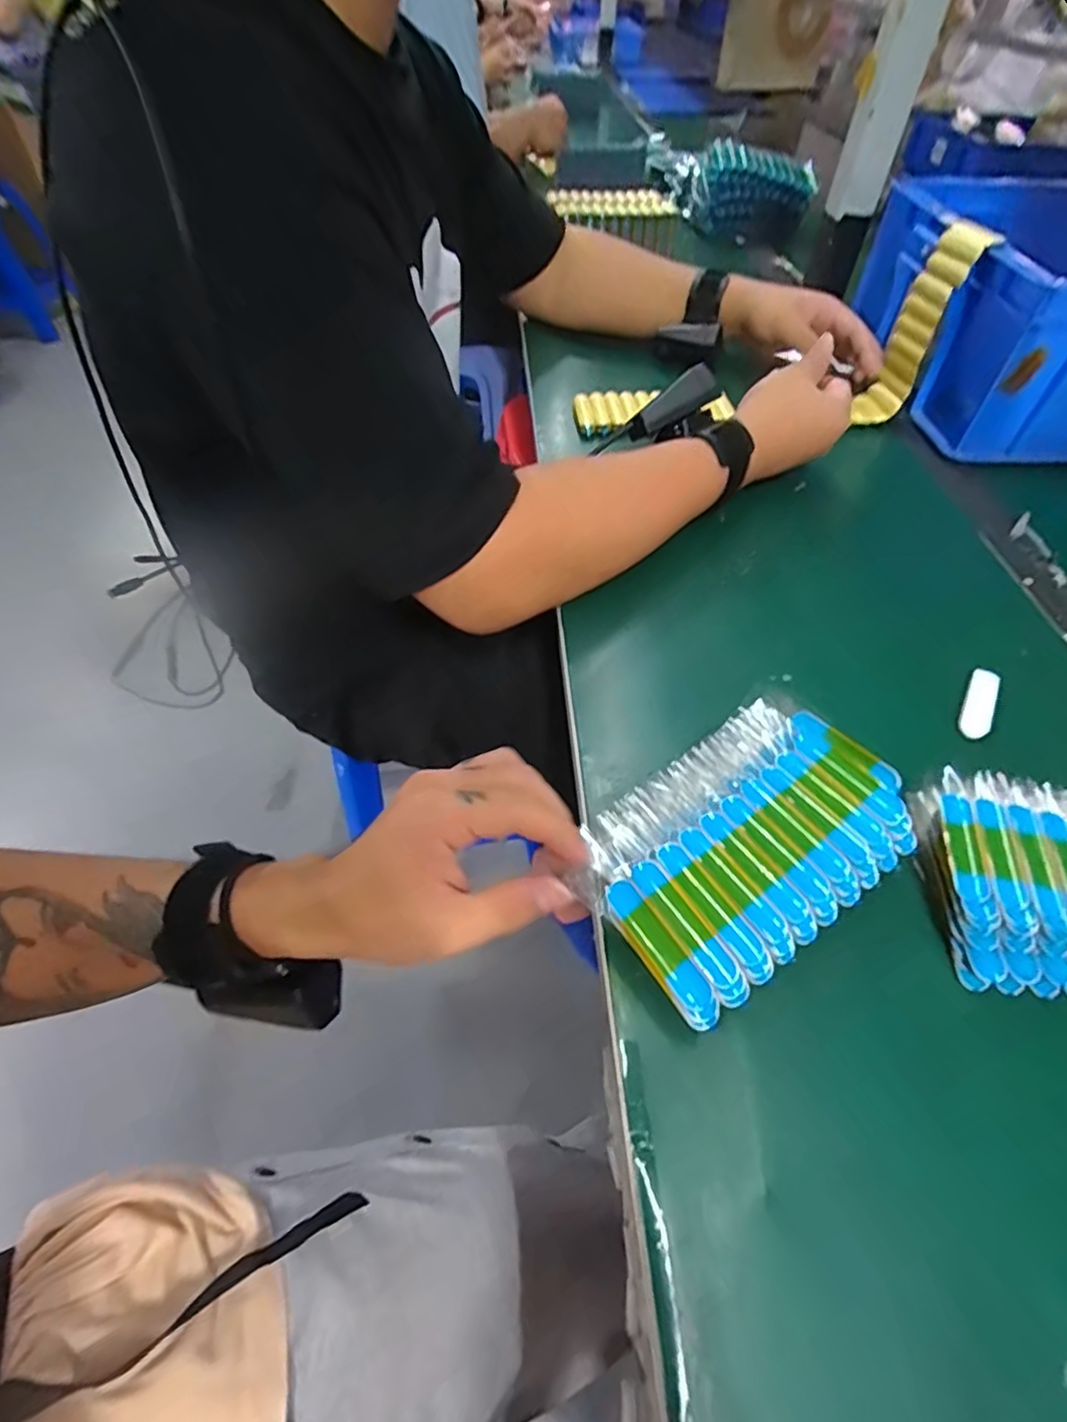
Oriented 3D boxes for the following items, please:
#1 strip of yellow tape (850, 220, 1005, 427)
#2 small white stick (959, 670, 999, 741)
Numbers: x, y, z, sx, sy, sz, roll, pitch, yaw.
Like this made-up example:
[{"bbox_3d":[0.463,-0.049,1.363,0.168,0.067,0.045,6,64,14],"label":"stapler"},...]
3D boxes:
[{"bbox_3d":[0.356,-0.354,0.587,0.071,0.164,0.064,-19,47,-42],"label":"strip of yellow tape"},{"bbox_3d":[0.281,-0.005,0.397,0.016,0.005,0.059,27,56,18],"label":"small white stick"}]

